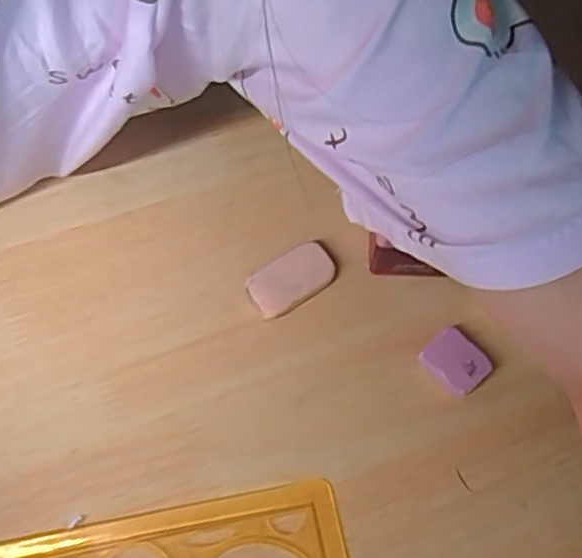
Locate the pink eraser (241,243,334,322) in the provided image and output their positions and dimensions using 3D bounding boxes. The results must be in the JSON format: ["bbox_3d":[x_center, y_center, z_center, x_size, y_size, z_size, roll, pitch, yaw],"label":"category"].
[{"bbox_3d":[0.001,0.001,0.353,0.047,0.011,0.026,-33,71,-17],"label":"pink eraser"}]

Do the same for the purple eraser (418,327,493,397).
[{"bbox_3d":[0.082,0.041,0.335,0.026,0.006,0.030,-35,72,-17],"label":"purple eraser"}]

